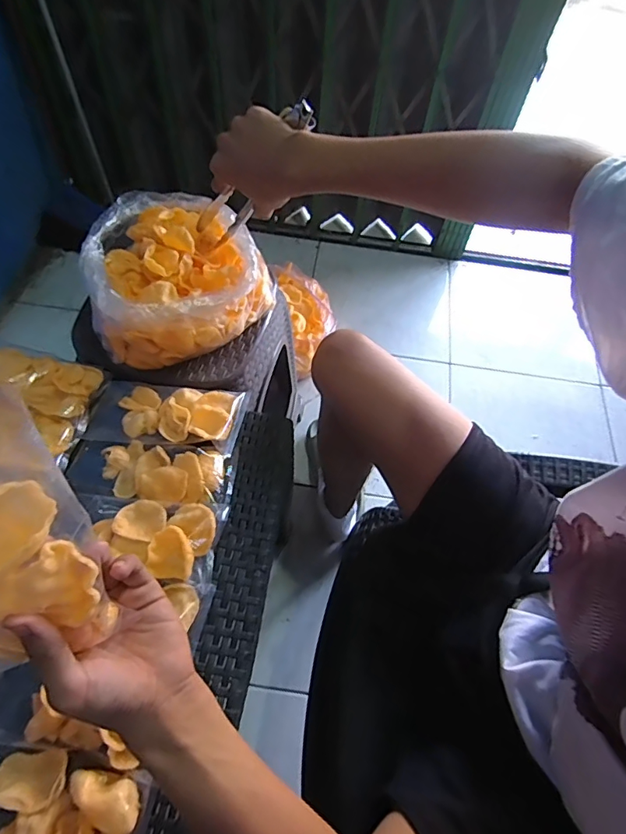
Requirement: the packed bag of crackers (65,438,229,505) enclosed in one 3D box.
[{"bbox_3d":[-0.198,0.063,0.577,0.189,0.030,0.073,5,59,-1],"label":"packed bag of crackers"}]

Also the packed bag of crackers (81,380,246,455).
[{"bbox_3d":[-0.188,-0.008,0.612,0.182,0.020,0.094,8,59,1],"label":"packed bag of crackers"}]

